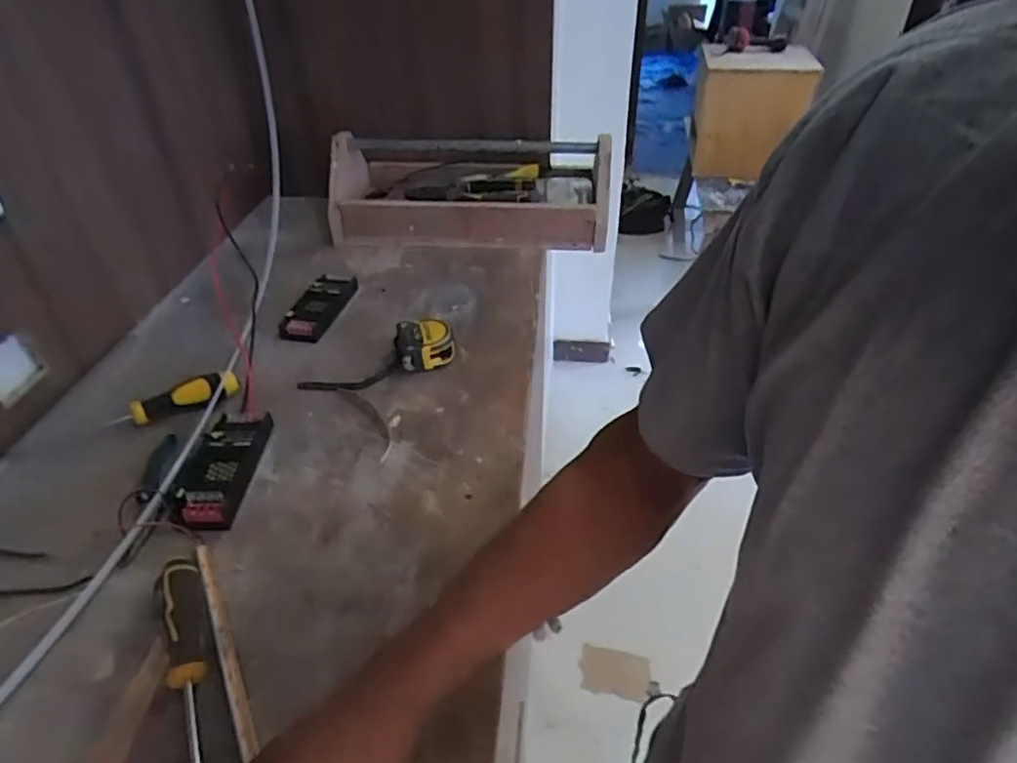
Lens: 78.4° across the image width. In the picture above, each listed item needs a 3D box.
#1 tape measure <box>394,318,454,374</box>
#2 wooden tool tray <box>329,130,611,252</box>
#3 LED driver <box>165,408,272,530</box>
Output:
[{"bbox_3d":[-0.105,-0.049,0.773,0.067,0.049,0.066,-9,39,-11],"label":"tape measure"},{"bbox_3d":[-0.068,-0.327,1.055,0.456,0.145,0.210,2,38,5],"label":"wooden tool tray"},{"bbox_3d":[-0.285,0.082,0.620,0.067,0.032,0.136,1,39,2],"label":"LED driver"}]

